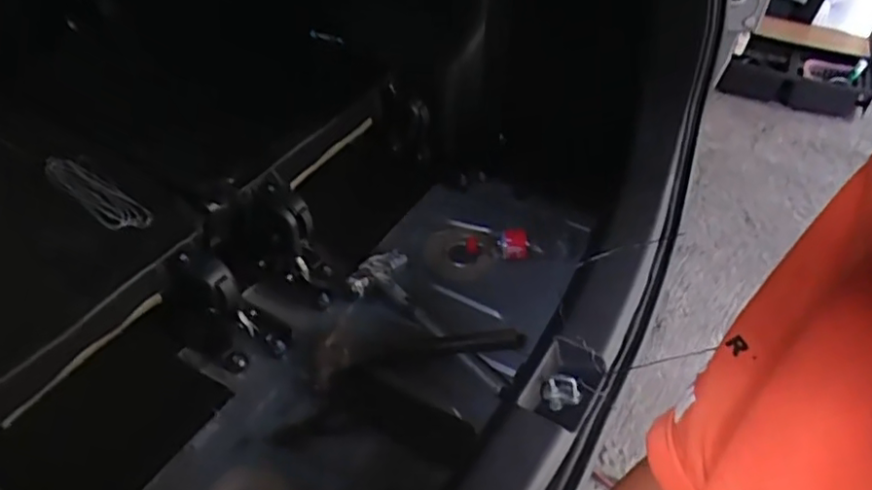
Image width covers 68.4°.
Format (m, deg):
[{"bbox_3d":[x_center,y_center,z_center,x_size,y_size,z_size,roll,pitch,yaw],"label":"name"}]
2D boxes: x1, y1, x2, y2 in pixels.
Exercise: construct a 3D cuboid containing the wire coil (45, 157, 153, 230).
[{"bbox_3d":[-0.482,-0.075,0.916,0.192,0.032,0.065,25,46,21],"label":"wire coil"}]

